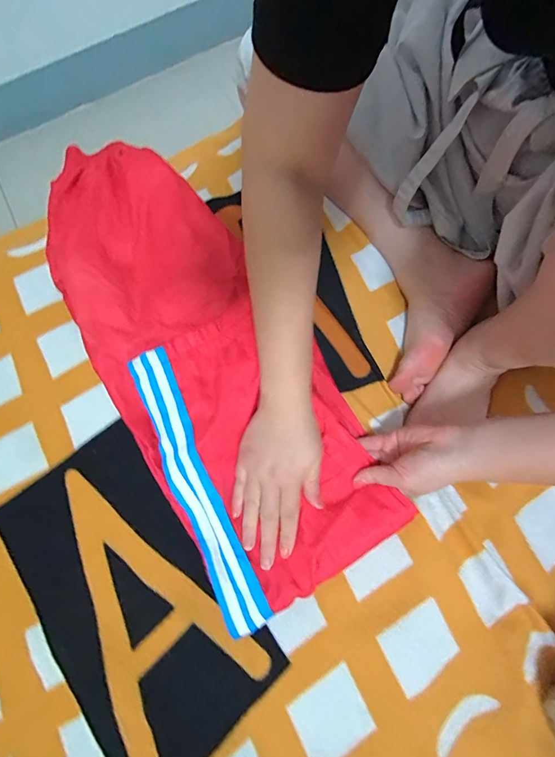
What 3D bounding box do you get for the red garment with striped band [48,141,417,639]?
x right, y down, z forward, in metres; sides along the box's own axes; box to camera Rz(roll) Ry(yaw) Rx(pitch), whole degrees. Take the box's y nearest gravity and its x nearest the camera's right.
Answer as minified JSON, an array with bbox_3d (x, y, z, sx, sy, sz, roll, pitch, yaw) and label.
[{"bbox_3d":[-0.088,-0.045,0.405,0.220,0.044,0.566,-30,78,-6],"label":"red garment with striped band"}]

